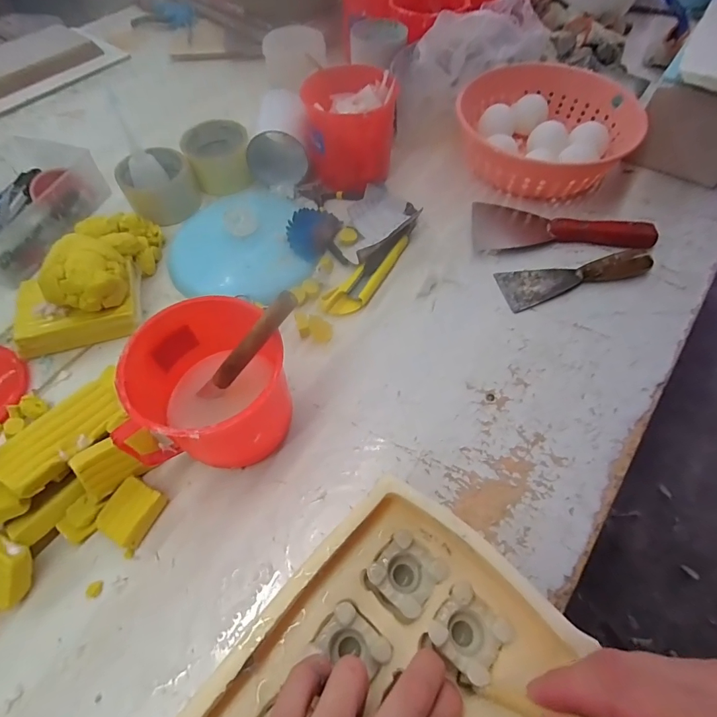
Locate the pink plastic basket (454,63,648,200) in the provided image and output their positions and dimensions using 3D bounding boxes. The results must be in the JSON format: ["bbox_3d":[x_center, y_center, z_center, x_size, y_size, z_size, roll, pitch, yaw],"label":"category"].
[{"bbox_3d":[0.254,-0.303,0.553,0.219,0.069,0.215,10,60,7],"label":"pink plastic basket"}]

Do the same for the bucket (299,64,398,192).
[{"bbox_3d":[-0.009,-0.292,0.521,0.105,0.110,0.102,0,59,1],"label":"bucket"}]

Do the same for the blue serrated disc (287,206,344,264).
[{"bbox_3d":[-0.058,-0.153,0.496,0.056,0.008,0.074,30,68,-15],"label":"blue serrated disc"}]

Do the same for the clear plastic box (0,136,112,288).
[{"bbox_3d":[-0.433,-0.191,0.511,0.150,0.053,0.208,13,60,8],"label":"clear plastic box"}]

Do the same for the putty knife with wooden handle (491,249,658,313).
[{"bbox_3d":[0.247,-0.102,0.469,0.171,0.019,0.054,-16,60,-9],"label":"putty knife with wooden handle"}]

